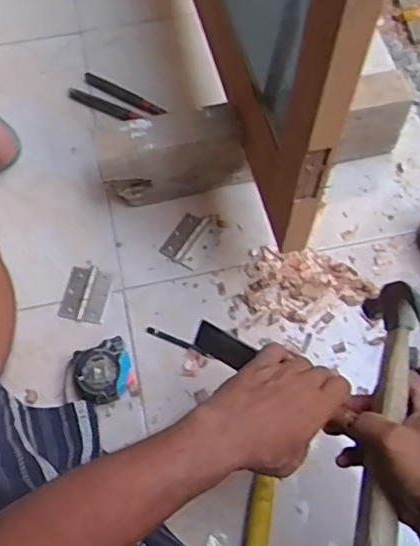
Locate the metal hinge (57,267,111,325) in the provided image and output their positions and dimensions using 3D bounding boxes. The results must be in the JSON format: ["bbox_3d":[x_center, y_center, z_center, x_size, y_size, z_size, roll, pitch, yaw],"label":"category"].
[{"bbox_3d":[-0.165,0.028,0.804,0.060,0.008,0.075,10,64,5],"label":"metal hinge"}]

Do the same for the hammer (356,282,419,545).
[{"bbox_3d":[0.158,0.134,0.547,0.031,0.075,0.248,8,78,3],"label":"hammer"}]

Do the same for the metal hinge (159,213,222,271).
[{"bbox_3d":[-0.022,-0.049,0.840,0.062,0.007,0.087,32,68,14],"label":"metal hinge"}]

